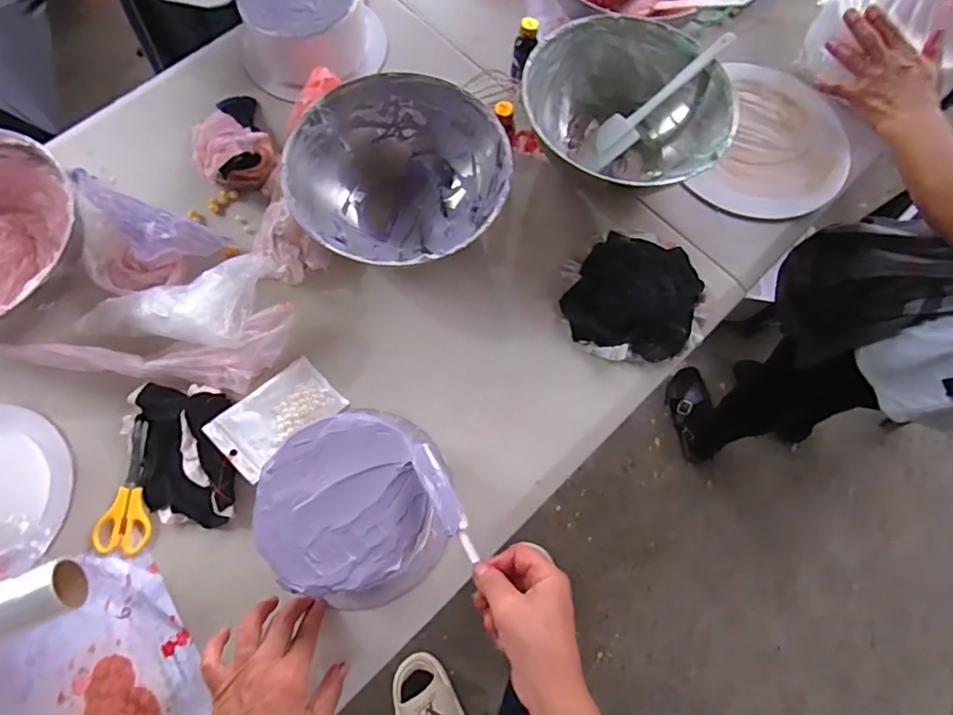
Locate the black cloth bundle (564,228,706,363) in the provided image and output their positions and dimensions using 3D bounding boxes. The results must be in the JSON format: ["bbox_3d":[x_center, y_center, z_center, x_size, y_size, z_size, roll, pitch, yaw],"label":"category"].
[{"bbox_3d":[0.187,-0.075,0.621,0.139,0.026,0.150,23,74,6],"label":"black cloth bundle"}]

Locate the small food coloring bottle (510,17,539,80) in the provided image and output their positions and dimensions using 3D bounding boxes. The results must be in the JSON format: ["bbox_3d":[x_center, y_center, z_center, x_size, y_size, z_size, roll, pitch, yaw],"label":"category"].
[{"bbox_3d":[0.062,-0.398,0.682,0.028,0.070,0.023,30,48,8],"label":"small food coloring bottle"}]

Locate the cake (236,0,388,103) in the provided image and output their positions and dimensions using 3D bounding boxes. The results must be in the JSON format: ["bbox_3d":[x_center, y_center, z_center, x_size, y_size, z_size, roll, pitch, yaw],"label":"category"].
[{"bbox_3d":[-0.230,-0.452,0.718,0.194,0.086,0.172,-24,75,-8],"label":"cake"}]

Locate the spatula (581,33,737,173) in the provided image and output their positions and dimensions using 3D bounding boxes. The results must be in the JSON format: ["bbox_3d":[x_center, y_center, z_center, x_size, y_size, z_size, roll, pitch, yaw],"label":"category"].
[{"bbox_3d":[0.218,-0.316,0.653,0.214,0.020,0.047,-40,77,12],"label":"spatula"}]

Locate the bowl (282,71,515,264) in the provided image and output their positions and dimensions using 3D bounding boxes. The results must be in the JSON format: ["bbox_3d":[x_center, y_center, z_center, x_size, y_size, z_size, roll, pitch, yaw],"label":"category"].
[{"bbox_3d":[-0.082,-0.211,0.623,0.236,0.095,0.215,0,73,-1],"label":"bowl"}]

